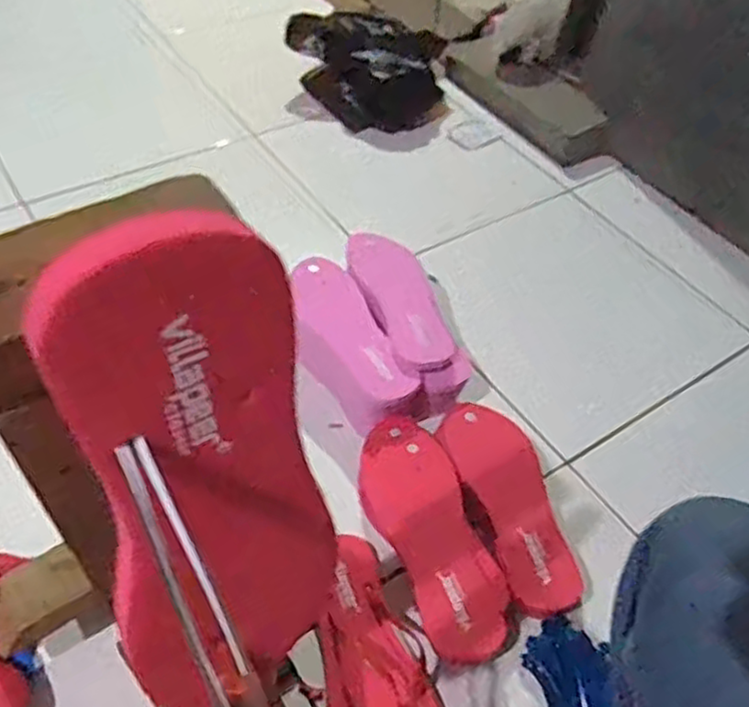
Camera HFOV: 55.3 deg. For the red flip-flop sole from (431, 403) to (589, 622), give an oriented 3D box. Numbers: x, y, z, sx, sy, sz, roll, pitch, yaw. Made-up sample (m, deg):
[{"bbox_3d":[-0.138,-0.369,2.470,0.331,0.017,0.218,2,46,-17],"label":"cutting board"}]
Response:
[{"bbox_3d":[0.153,0.157,0.778,0.096,0.019,0.240,-14,54,-17],"label":"red flip-flop sole"}]

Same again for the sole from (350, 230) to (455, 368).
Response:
[{"bbox_3d":[0.030,-0.081,0.913,0.086,0.018,0.236,-14,54,-16],"label":"sole"}]

